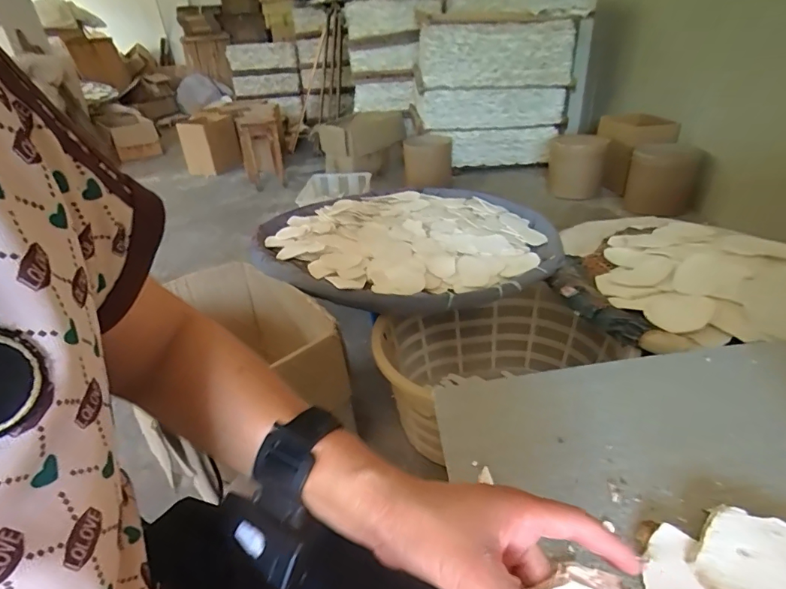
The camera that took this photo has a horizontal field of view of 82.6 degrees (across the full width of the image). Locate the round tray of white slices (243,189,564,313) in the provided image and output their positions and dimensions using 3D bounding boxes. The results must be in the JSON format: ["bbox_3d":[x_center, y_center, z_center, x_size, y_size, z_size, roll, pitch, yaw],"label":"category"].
[{"bbox_3d":[0.038,-0.192,1.382,0.863,0.088,0.827,-6,30,3],"label":"round tray of white slices"}]

